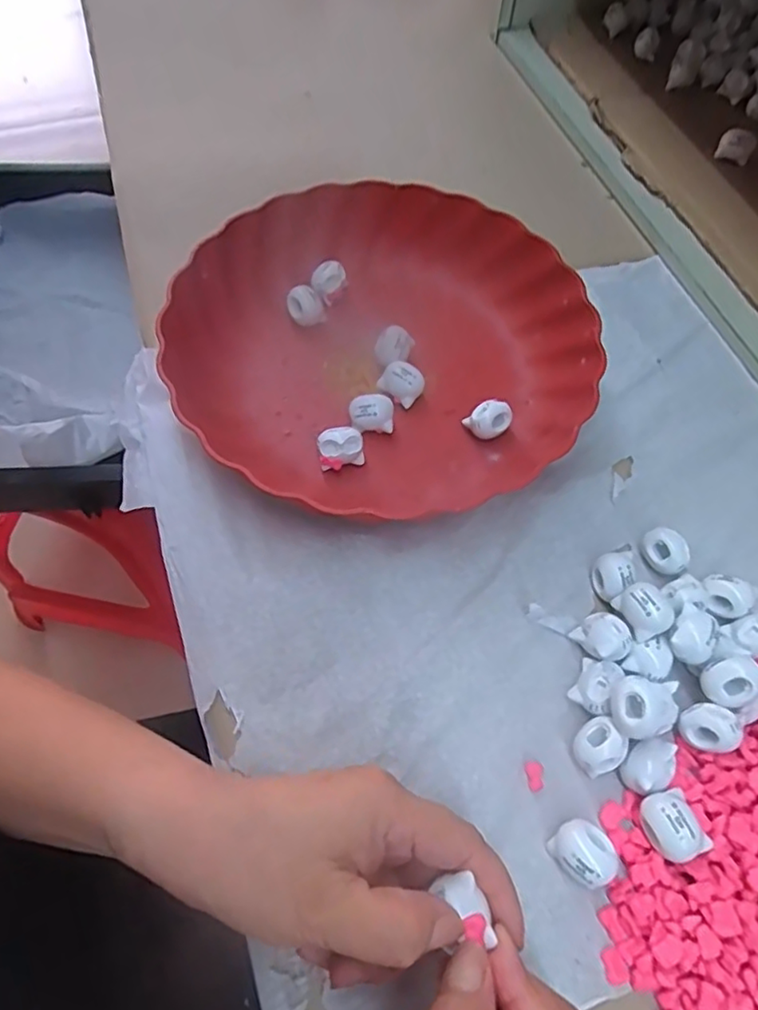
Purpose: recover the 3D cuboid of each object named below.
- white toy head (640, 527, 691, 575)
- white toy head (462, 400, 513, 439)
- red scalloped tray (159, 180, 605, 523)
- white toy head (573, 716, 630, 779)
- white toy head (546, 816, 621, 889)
[{"bbox_3d":[0.152,0.025,0.326,0.019,0.016,0.024,-29,68,-17],"label":"white toy head"},{"bbox_3d":[0.065,-0.050,0.360,0.026,0.017,0.016,-10,63,-8],"label":"white toy head"},{"bbox_3d":[0.001,-0.100,0.369,0.244,0.037,0.237,-6,63,-6],"label":"red scalloped tray"},{"bbox_3d":[0.098,0.110,0.277,0.022,0.019,0.020,1,62,-2],"label":"white toy head"},{"bbox_3d":[0.086,0.147,0.258,0.022,0.017,0.025,-36,70,-19],"label":"white toy head"}]

